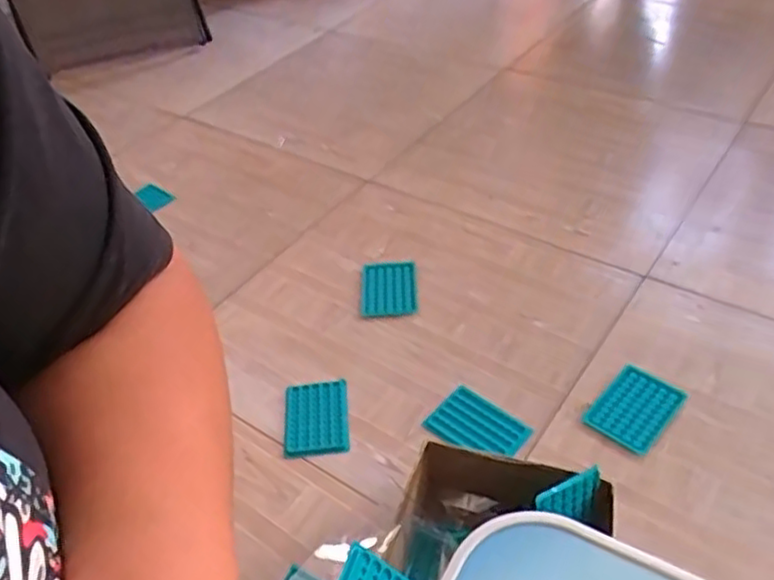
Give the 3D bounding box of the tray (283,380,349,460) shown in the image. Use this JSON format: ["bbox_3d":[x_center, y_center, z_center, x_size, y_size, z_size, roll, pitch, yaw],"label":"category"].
[{"bbox_3d":[-0.106,0.187,1.003,0.094,0.012,0.132,-7,42,-1],"label":"tray"}]

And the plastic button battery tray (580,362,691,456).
[{"bbox_3d":[0.357,0.172,0.978,0.100,0.013,0.127,33,67,30],"label":"plastic button battery tray"}]

